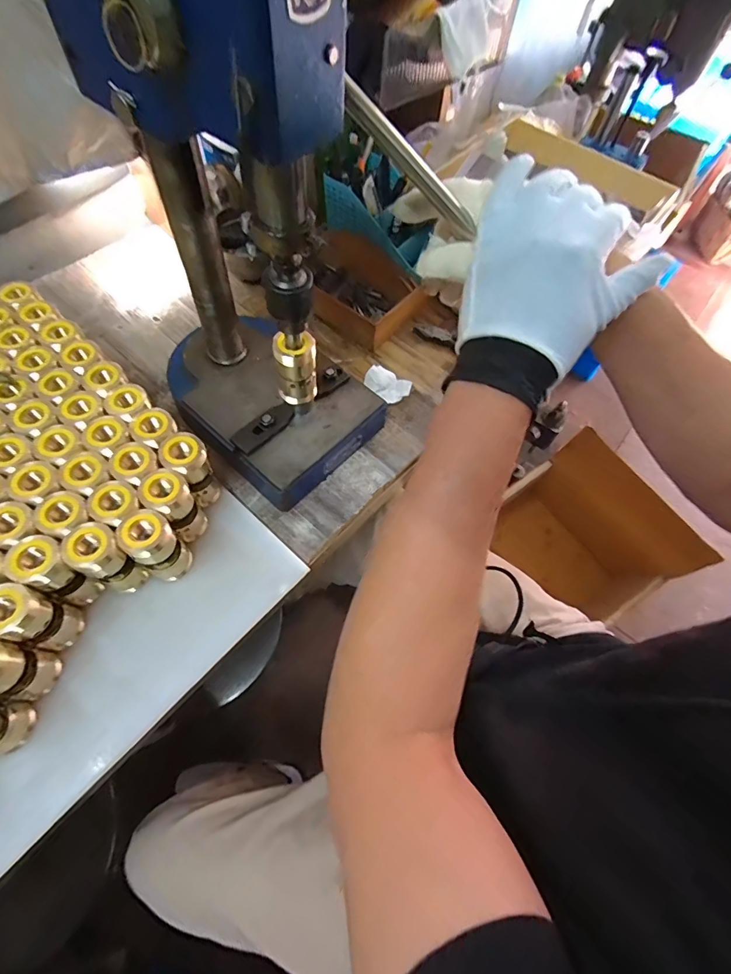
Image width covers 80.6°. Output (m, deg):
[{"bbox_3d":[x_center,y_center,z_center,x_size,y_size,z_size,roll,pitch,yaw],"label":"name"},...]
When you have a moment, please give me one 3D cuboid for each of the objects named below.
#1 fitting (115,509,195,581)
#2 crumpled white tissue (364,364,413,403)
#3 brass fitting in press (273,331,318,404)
[{"bbox_3d":[-0.197,0.059,0.413,0.044,0.093,0.041,-38,71,-20],"label":"fitting"},{"bbox_3d":[0.029,-0.136,0.572,0.061,0.027,0.031,15,63,5],"label":"crumpled white tissue"},{"bbox_3d":[-0.072,-0.120,0.459,0.040,0.090,0.032,-3,63,-4],"label":"brass fitting in press"}]

